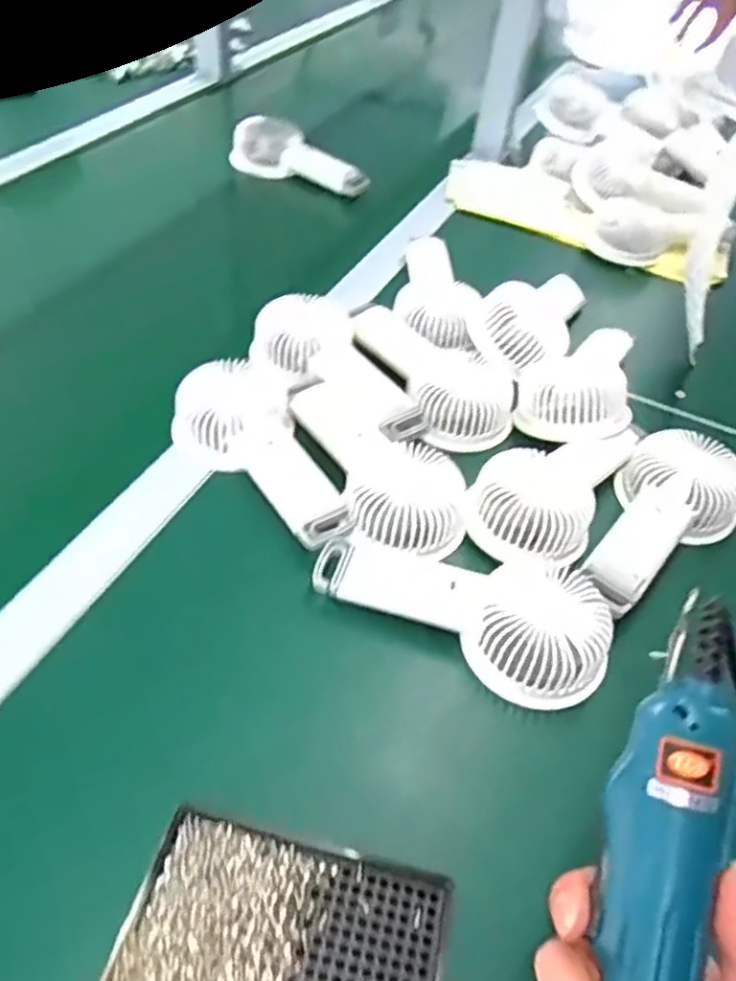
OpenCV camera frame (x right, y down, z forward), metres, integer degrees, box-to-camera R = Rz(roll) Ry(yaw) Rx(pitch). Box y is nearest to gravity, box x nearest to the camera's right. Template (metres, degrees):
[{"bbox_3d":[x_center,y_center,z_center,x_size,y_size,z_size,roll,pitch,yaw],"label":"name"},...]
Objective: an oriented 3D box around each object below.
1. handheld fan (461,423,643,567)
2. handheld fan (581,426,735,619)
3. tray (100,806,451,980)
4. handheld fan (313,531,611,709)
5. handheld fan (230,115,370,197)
[{"bbox_3d":[0.148,-0.012,0.519,0.082,0.044,0.174,39,54,25],"label":"handheld fan"},{"bbox_3d":[0.209,0.019,0.500,0.083,0.036,0.174,31,51,20],"label":"handheld fan"},{"bbox_3d":[-0.036,0.200,0.311,0.136,0.012,0.087,13,47,5],"label":"tray"},{"bbox_3d":[0.058,0.068,0.443,0.182,0.042,0.081,20,48,11],"label":"handheld fan"},{"bbox_3d":[-0.082,-0.408,0.863,0.179,0.036,0.077,22,88,16],"label":"handheld fan"}]

